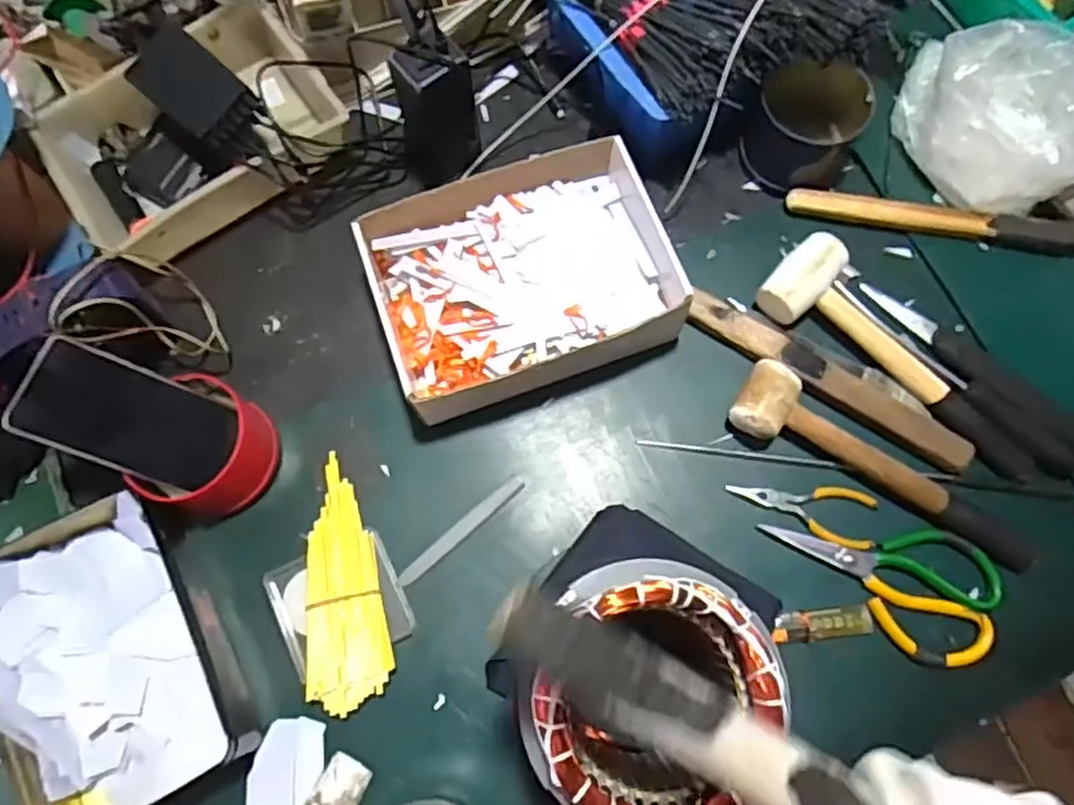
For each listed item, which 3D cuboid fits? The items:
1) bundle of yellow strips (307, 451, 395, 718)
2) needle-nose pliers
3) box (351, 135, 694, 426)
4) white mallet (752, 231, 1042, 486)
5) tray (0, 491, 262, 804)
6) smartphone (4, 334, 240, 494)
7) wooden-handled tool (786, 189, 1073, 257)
[{"bbox_3d":[-0.157,0.141,0.559,0.060,0.027,0.192,-11,75,-3],"label":"bundle of yellow strips"},{"bbox_3d":[0.218,0.086,0.578,0.116,0.017,0.046,14,75,4],"label":"needle-nose pliers"},{"bbox_3d":[-0.009,-0.110,0.610,0.256,0.067,0.198,-20,75,-5],"label":"box"},{"bbox_3d":[0.303,-0.026,0.595,0.082,0.042,0.265,-38,78,-10],"label":"white mallet"},{"bbox_3d":[-0.317,0.187,0.523,0.153,0.064,0.222,-26,76,-7],"label":"tray"},{"bbox_3d":[-0.312,0.012,0.541,0.145,0.014,0.076,29,71,-33],"label":"smartphone"},{"bbox_3d":[0.366,-0.168,0.646,0.260,0.026,0.028,8,75,2],"label":"wooden-handled tool"}]

